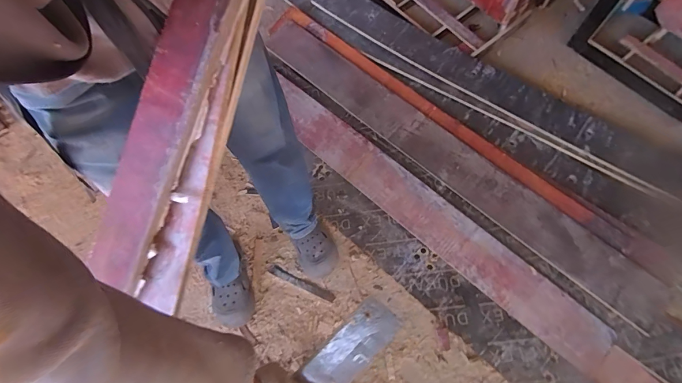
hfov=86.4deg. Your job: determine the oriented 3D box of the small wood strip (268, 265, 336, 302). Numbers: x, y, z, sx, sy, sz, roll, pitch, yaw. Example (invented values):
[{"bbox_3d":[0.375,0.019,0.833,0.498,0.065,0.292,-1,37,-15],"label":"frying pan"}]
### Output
[{"bbox_3d":[-0.129,0.301,1.184,0.232,0.008,0.032,22,70,12],"label":"small wood strip"}]

